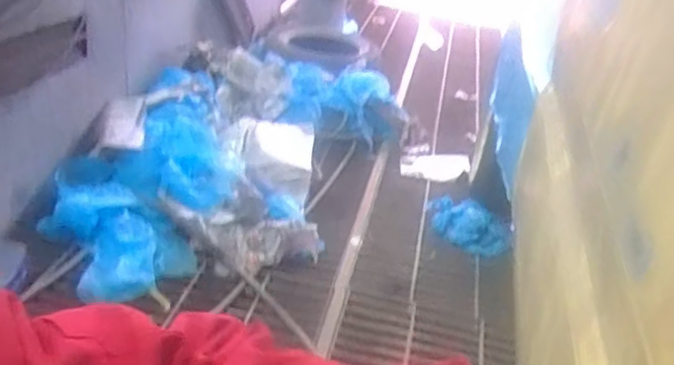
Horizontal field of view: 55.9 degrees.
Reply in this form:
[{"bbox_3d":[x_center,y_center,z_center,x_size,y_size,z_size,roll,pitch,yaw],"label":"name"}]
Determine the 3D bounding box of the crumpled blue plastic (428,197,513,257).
[{"bbox_3d":[0.398,0.123,1.951,0.235,0.088,0.183,18,30,18],"label":"crumpled blue plastic"}]

